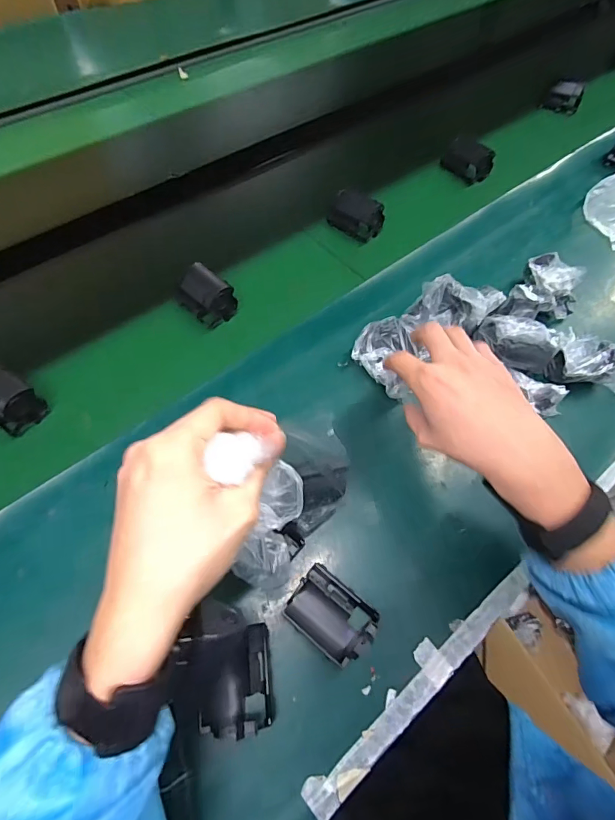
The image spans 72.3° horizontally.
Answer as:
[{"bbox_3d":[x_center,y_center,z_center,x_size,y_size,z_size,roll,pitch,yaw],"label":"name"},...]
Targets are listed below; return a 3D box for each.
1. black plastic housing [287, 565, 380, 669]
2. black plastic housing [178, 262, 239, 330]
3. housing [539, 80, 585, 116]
[{"bbox_3d":[0.021,0.178,0.365,0.072,0.015,0.051,37,66,17],"label":"black plastic housing"},{"bbox_3d":[-0.123,-0.140,0.506,0.066,0.043,0.046,36,66,17],"label":"black plastic housing"},{"bbox_3d":[0.478,-0.586,0.784,0.063,0.044,0.029,27,64,12],"label":"housing"}]

